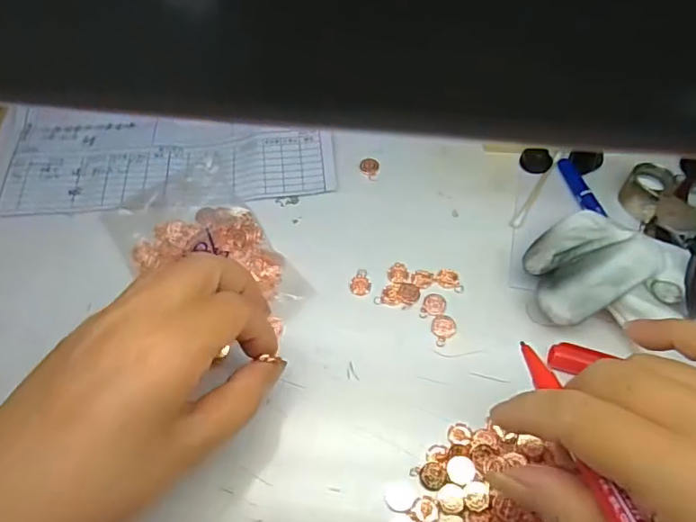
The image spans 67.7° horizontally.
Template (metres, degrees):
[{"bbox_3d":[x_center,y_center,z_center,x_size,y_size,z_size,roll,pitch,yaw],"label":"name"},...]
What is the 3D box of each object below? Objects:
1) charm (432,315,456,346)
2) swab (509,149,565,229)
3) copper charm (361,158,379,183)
[{"bbox_3d":[0.050,0.036,0.272,0.012,0.004,0.017,3,59,1],"label":"charm"},{"bbox_3d":[0.117,-0.046,0.319,0.005,0.004,0.068,31,63,17],"label":"swab"},{"bbox_3d":[0.014,-0.059,0.328,0.012,0.004,0.016,4,59,2],"label":"copper charm"}]

